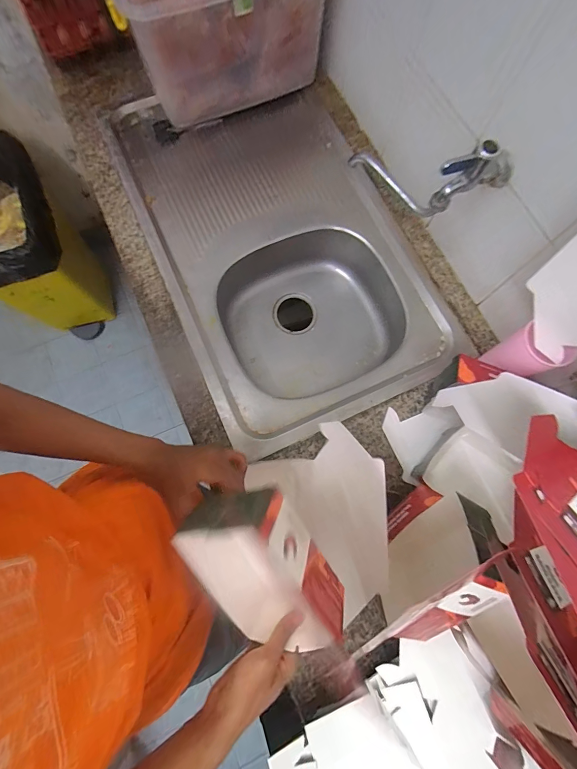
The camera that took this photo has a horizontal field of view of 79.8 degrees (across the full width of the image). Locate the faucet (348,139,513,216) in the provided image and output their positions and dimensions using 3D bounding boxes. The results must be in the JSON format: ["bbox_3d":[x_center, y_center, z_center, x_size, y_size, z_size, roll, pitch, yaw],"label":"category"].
[{"bbox_3d":[0.205,-0.337,0.553,0.256,0.107,0.082,23,75,30],"label":"faucet"}]

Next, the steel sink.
[{"bbox_3d":[-0.036,-0.315,0.820,0.504,0.173,0.874,-23,77,-7],"label":"steel sink"}]

